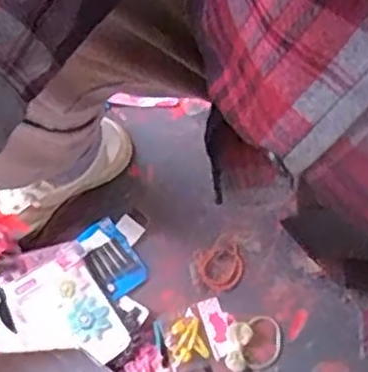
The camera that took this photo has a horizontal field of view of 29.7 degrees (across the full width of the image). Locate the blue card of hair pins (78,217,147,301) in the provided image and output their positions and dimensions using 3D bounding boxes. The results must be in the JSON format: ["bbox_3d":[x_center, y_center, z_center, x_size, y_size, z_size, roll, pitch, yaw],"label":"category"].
[{"bbox_3d":[-0.084,0.081,0.793,0.051,0.008,0.088,-32,75,-11],"label":"blue card of hair pins"}]

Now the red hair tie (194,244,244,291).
[{"bbox_3d":[0.043,0.094,0.795,0.052,0.007,0.048,-11,73,-5],"label":"red hair tie"}]

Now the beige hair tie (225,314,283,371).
[{"bbox_3d":[0.078,0.174,0.770,0.067,0.018,0.058,-7,72,-4],"label":"beige hair tie"}]

